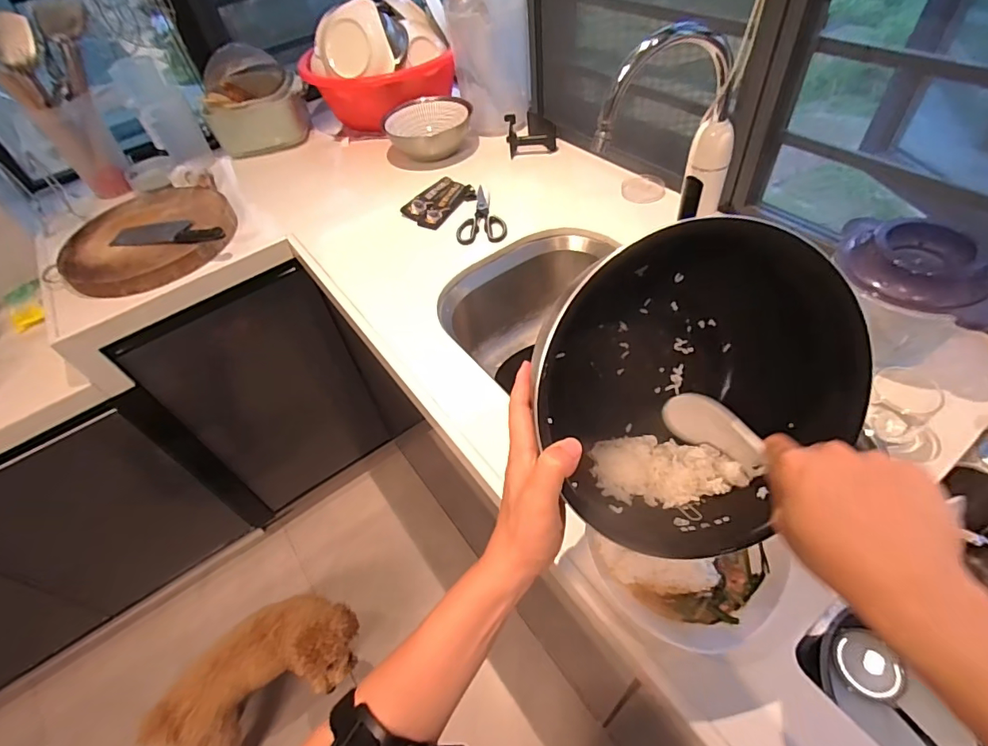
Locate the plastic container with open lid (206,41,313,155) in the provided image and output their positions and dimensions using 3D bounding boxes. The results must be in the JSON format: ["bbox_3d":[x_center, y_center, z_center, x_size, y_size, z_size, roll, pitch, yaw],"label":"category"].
[{"bbox_3d":[-0.626,-0.715,1.281,0.254,0.196,0.163,-21,53,-12],"label":"plastic container with open lid"}]

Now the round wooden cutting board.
[{"bbox_3d":[-0.737,-0.296,1.041,0.327,0.047,0.343,-2,52,3],"label":"round wooden cutting board"}]

